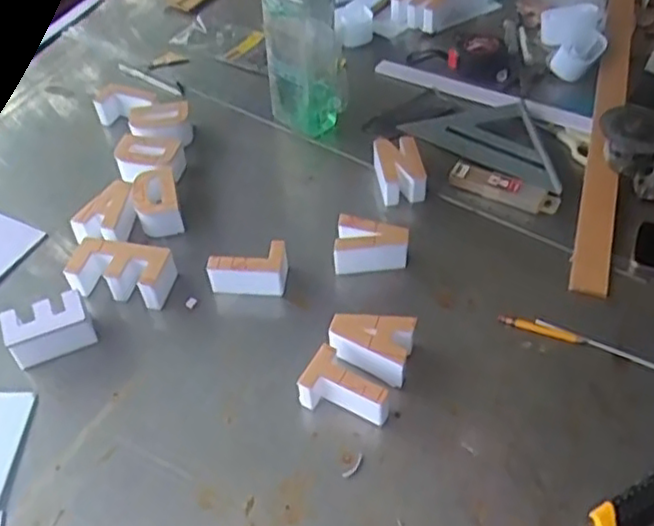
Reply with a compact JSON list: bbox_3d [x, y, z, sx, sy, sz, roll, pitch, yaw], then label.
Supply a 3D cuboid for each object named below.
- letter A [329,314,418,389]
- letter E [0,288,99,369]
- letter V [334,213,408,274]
[{"bbox_3d":[0.048,0.082,0.719,0.086,0.050,0.061,17,51,18],"label":"letter A"},{"bbox_3d":[-0.298,0.072,0.745,0.086,0.051,0.049,-23,50,-16],"label":"letter E"},{"bbox_3d":[0.053,-0.018,0.812,0.085,0.044,0.061,5,48,8],"label":"letter V"}]

